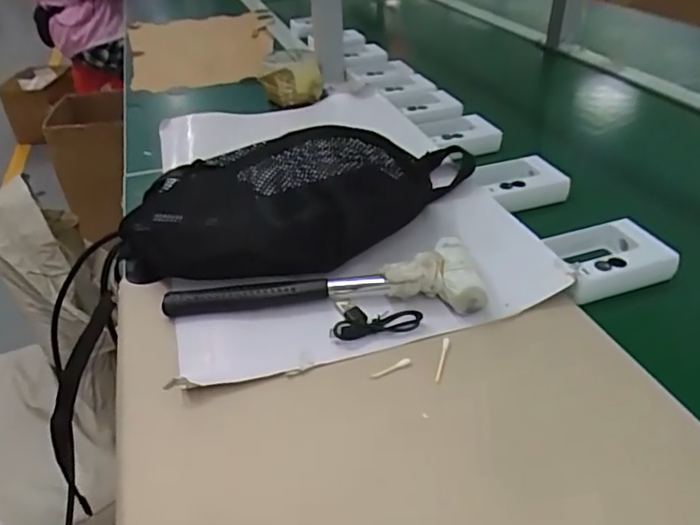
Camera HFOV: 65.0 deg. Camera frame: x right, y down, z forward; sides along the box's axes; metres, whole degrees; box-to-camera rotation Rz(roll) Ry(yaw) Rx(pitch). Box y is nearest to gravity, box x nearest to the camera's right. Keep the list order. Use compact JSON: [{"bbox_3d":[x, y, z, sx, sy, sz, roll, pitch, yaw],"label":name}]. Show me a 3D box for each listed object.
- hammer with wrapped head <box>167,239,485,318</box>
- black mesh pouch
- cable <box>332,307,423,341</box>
[{"bbox_3d":[-0.020,0.014,0.438,0.241,0.032,0.057,-1,36,1],"label":"hammer with wrapped head"},{"bbox_3d":[-0.029,-0.056,0.494,0.342,0.076,0.126,-14,37,-16],"label":"black mesh pouch"},{"bbox_3d":[0.018,0.042,0.413,0.066,0.014,0.030,-9,36,-10],"label":"cable"}]

